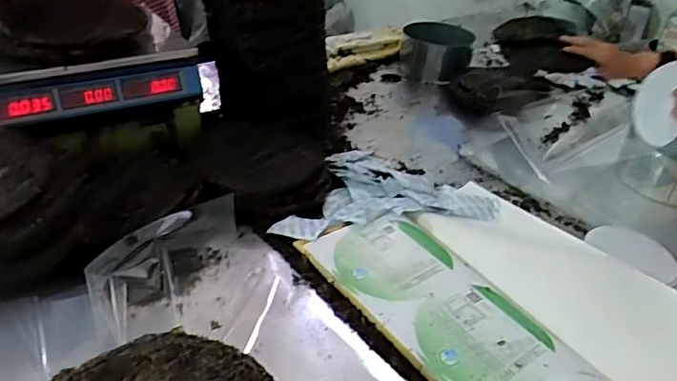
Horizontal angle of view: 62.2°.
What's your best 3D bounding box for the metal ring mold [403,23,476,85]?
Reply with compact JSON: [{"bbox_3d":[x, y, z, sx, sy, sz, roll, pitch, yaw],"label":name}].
[{"bbox_3d":[0.248,-0.361,1.438,0.177,0.113,0.165,13,34,7],"label":"metal ring mold"}]

